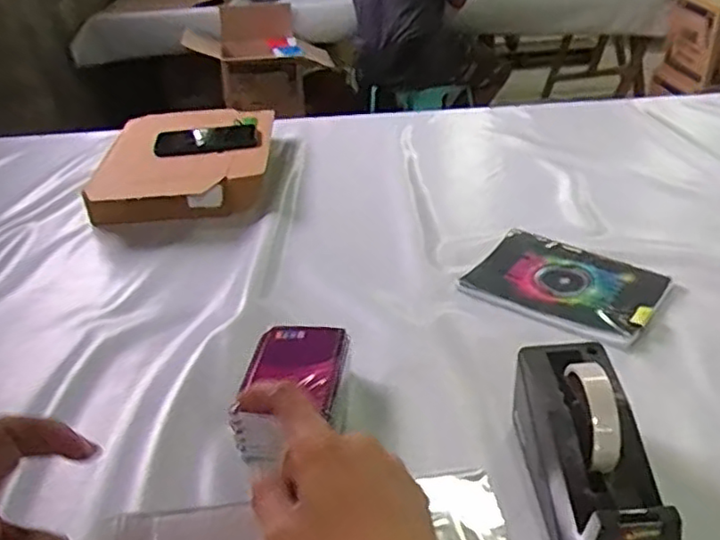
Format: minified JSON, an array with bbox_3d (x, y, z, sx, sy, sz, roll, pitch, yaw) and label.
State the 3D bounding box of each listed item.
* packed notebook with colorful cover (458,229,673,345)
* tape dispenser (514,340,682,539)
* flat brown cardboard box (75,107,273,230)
[{"bbox_3d":[0.256,0.014,0.829,0.218,0.014,0.151,23,42,31],"label":"packed notebook with colorful cover"},{"bbox_3d":[0.182,0.152,0.533,0.083,0.112,0.203,-5,35,-2],"label":"tape dispenser"},{"bbox_3d":[-0.291,-0.185,1.125,0.275,0.067,0.312,-3,35,-1],"label":"flat brown cardboard box"}]

